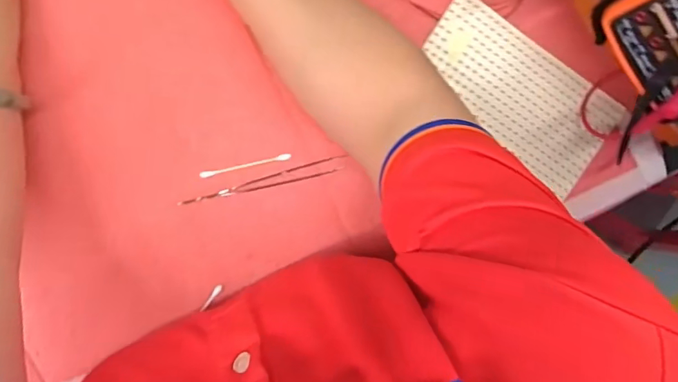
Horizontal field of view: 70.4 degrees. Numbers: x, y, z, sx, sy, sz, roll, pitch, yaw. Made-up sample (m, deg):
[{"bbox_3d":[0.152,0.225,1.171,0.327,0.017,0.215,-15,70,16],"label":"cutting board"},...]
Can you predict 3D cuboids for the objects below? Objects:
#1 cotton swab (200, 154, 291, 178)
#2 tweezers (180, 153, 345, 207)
[{"bbox_3d":[-0.074,-0.020,0.379,0.071,0.004,0.005,-13,95,-2],"label":"cotton swab"},{"bbox_3d":[-0.059,-0.006,0.380,0.132,0.005,0.013,-15,95,-2],"label":"tweezers"}]

